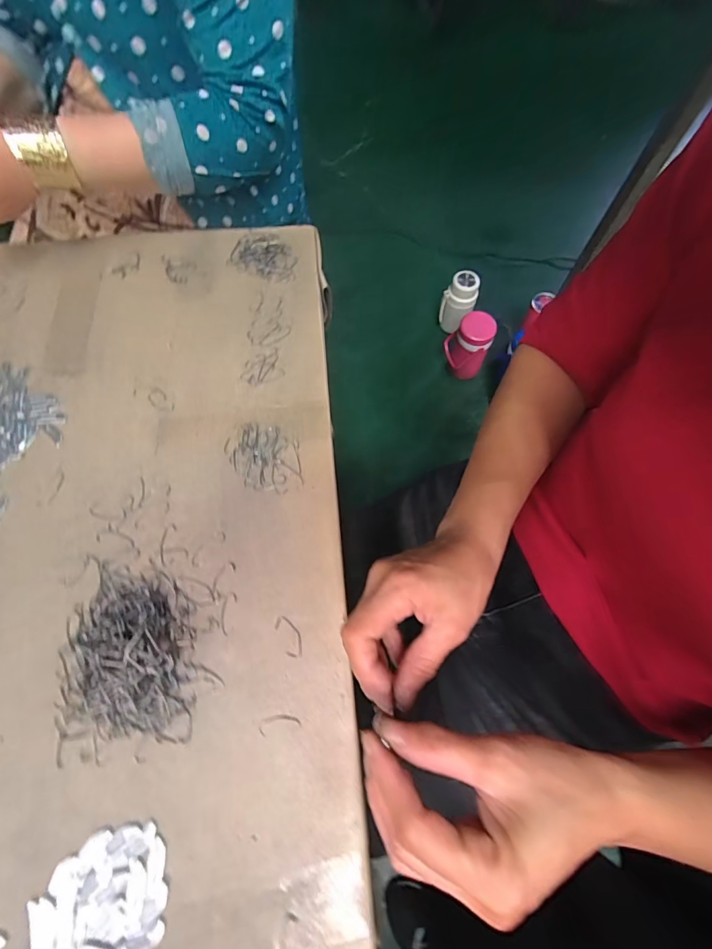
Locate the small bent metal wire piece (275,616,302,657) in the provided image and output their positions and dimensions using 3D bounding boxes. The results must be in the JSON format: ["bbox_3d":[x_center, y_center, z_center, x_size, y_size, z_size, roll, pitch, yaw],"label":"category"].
[{"bbox_3d":[-0.058,0.142,0.358,0.017,0.004,0.038,-28,70,-10],"label":"small bent metal wire piece"}]

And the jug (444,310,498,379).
[{"bbox_3d":[0.351,-0.404,1.306,0.130,0.205,0.121,1,69,-1],"label":"jug"}]

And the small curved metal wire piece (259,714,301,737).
[{"bbox_3d":[-0.063,0.203,0.334,0.033,0.004,0.013,-16,69,-5],"label":"small curved metal wire piece"}]

